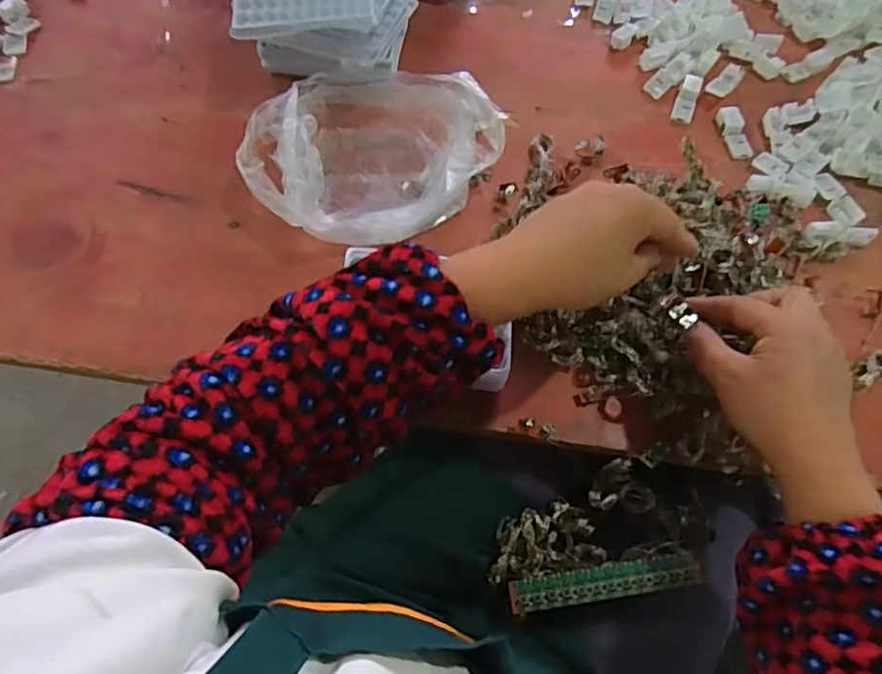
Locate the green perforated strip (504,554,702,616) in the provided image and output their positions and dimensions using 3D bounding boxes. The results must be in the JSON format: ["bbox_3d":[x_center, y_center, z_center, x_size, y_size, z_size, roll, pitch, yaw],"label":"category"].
[{"bbox_3d":[0.111,0.167,0.401,0.126,0.007,0.023,-13,49,4],"label":"green perforated strip"}]

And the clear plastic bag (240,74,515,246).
[{"bbox_3d":[-0.056,-0.157,0.491,0.196,0.056,0.150,-30,70,-13],"label":"clear plastic bag"}]

